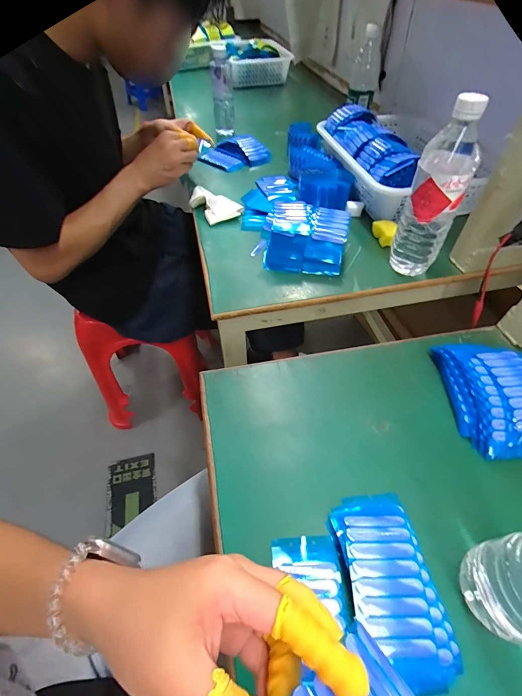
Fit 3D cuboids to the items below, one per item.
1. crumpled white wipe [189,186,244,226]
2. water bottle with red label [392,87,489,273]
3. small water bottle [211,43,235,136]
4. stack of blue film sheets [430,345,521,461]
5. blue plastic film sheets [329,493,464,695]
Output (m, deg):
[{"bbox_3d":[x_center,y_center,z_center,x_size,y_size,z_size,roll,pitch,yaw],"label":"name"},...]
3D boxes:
[{"bbox_3d":[-0.091,-0.284,0.639,0.073,0.027,0.110,-28,57,-21],"label":"crumpled white wipe"},{"bbox_3d":[0.239,-0.203,0.453,0.066,0.226,0.060,23,55,17],"label":"water bottle with red label"},{"bbox_3d":[-0.102,-0.685,0.865,0.053,0.167,0.067,-5,52,-4],"label":"small water bottle"},{"bbox_3d":[0.264,0.048,0.362,0.099,0.045,0.137,0,52,0],"label":"stack of blue film sheets"},{"bbox_3d":[0.102,0.186,0.260,0.065,0.028,0.124,-9,52,-8],"label":"blue plastic film sheets"}]

